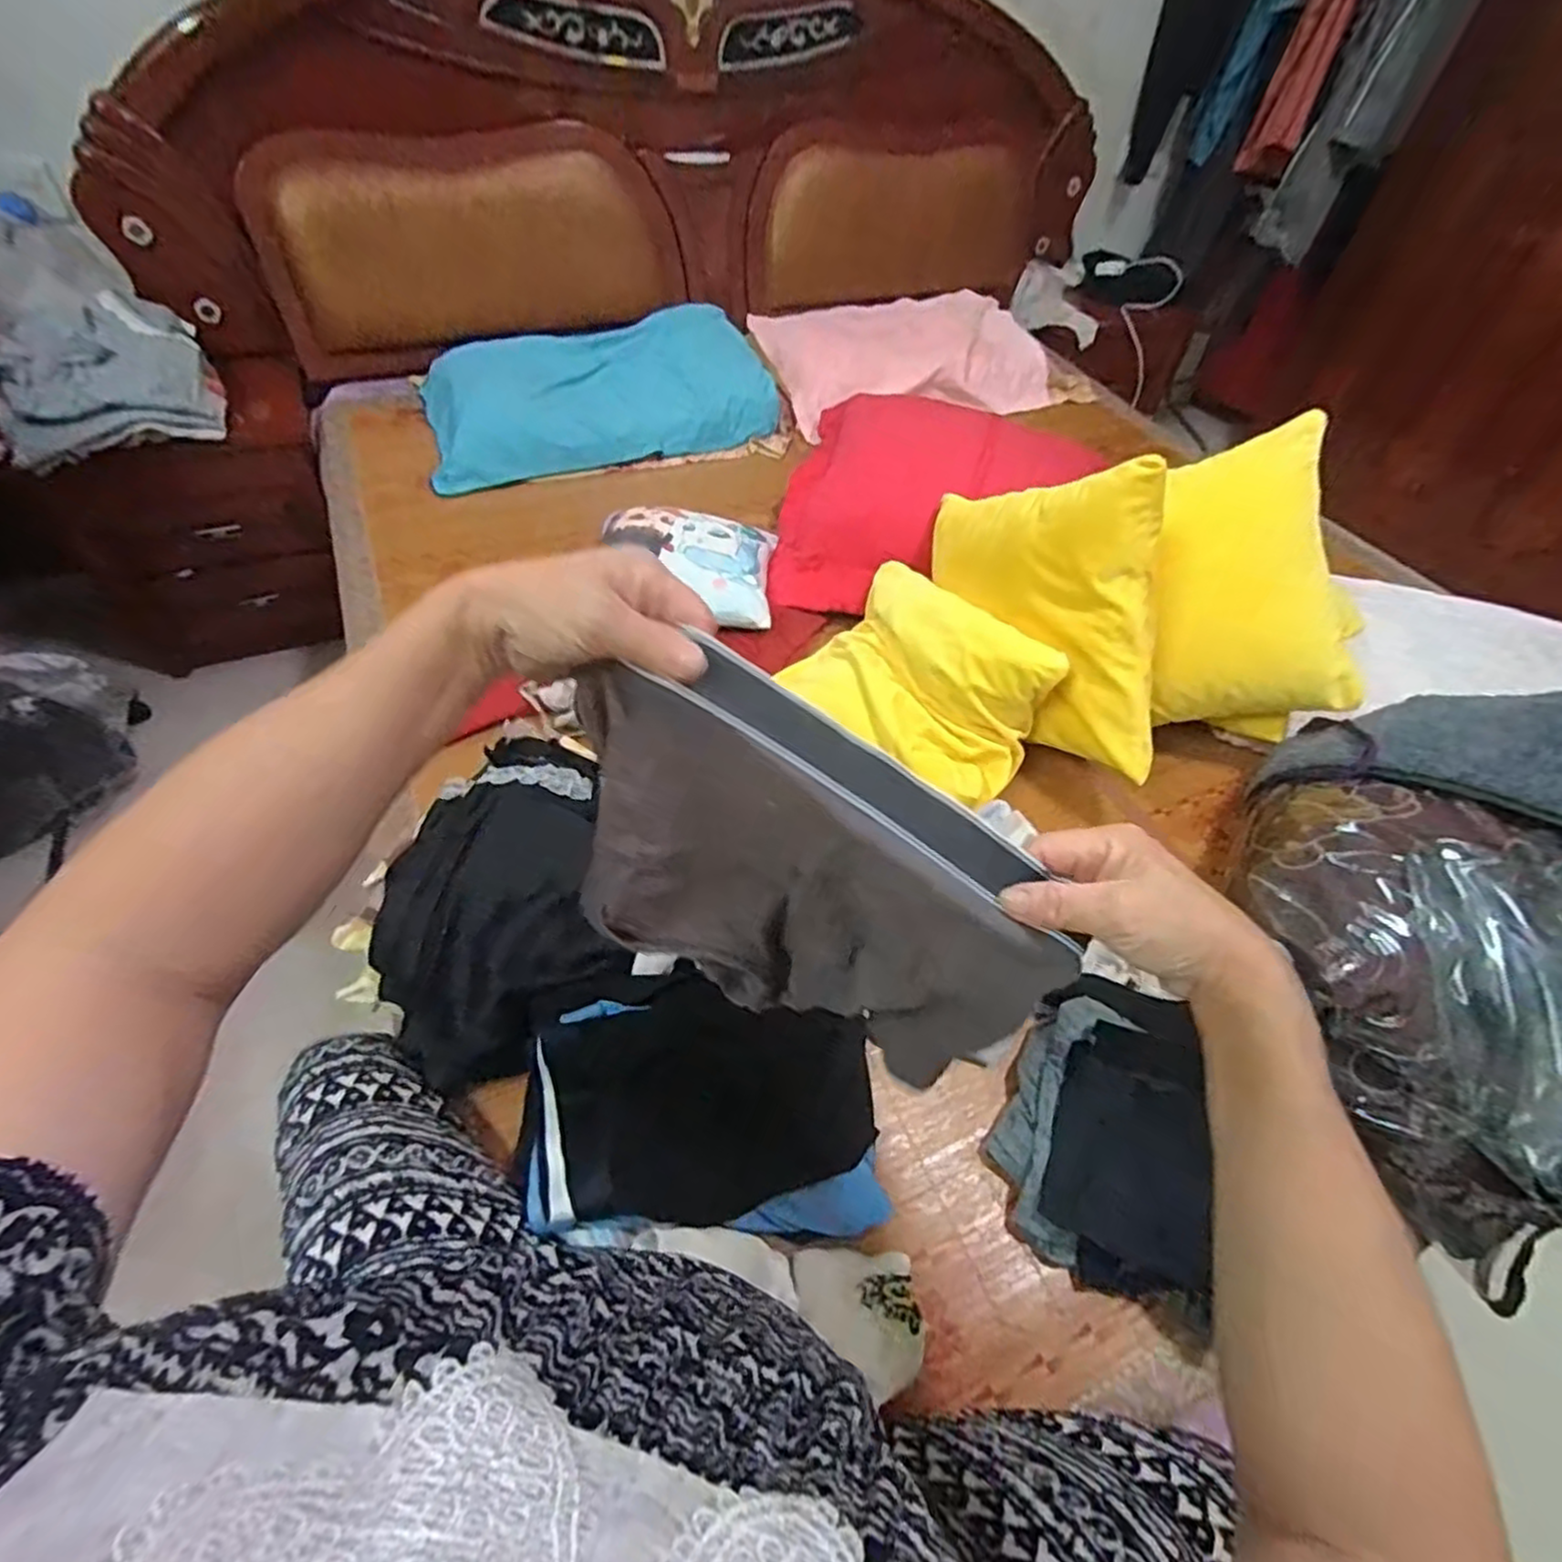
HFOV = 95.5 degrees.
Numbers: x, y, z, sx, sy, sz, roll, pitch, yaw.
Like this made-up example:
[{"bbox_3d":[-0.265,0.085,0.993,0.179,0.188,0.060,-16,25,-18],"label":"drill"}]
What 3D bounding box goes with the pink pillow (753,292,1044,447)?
[{"bbox_3d":[0.281,-0.997,1.661,0.642,0.130,0.419,-16,54,-15],"label":"pink pillow"}]

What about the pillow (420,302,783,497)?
[{"bbox_3d":[-0.355,-0.773,1.408,0.671,0.084,0.379,-18,71,-11],"label":"pillow"}]

